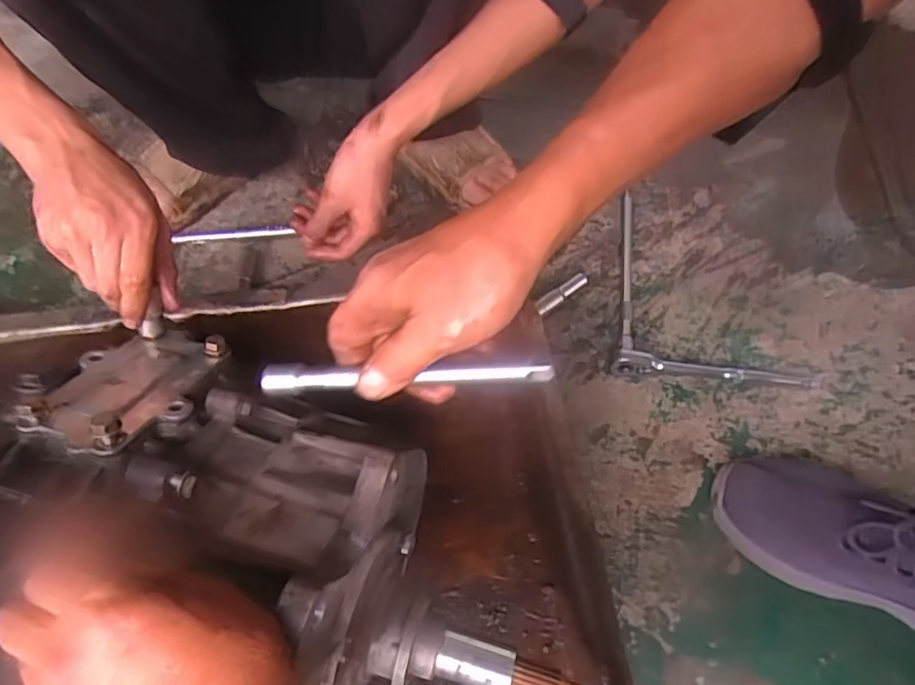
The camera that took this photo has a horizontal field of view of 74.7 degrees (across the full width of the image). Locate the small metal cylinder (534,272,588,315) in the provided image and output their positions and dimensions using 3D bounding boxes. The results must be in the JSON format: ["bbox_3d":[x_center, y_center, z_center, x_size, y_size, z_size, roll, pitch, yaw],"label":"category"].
[{"bbox_3d":[0.114,-0.054,0.654,0.075,0.011,0.016,-34,63,-22],"label":"small metal cylinder"}]

